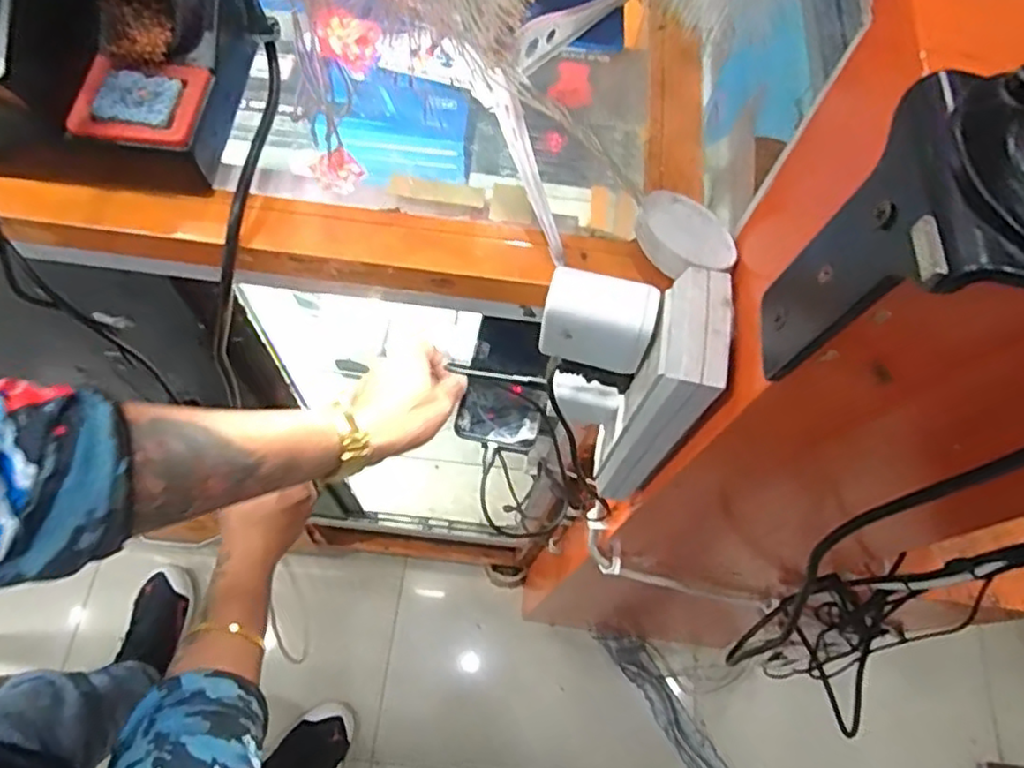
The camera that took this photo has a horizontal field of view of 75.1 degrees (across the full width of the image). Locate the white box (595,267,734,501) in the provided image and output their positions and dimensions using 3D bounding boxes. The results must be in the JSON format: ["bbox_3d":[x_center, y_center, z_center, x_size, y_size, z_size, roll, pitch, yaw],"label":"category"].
[{"bbox_3d":[0.082,0.010,0.395,0.036,0.181,0.070,13,65,3],"label":"white box"}]

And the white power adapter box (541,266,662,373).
[{"bbox_3d":[0.045,-0.033,0.354,0.055,0.046,0.029,13,65,3],"label":"white power adapter box"}]

